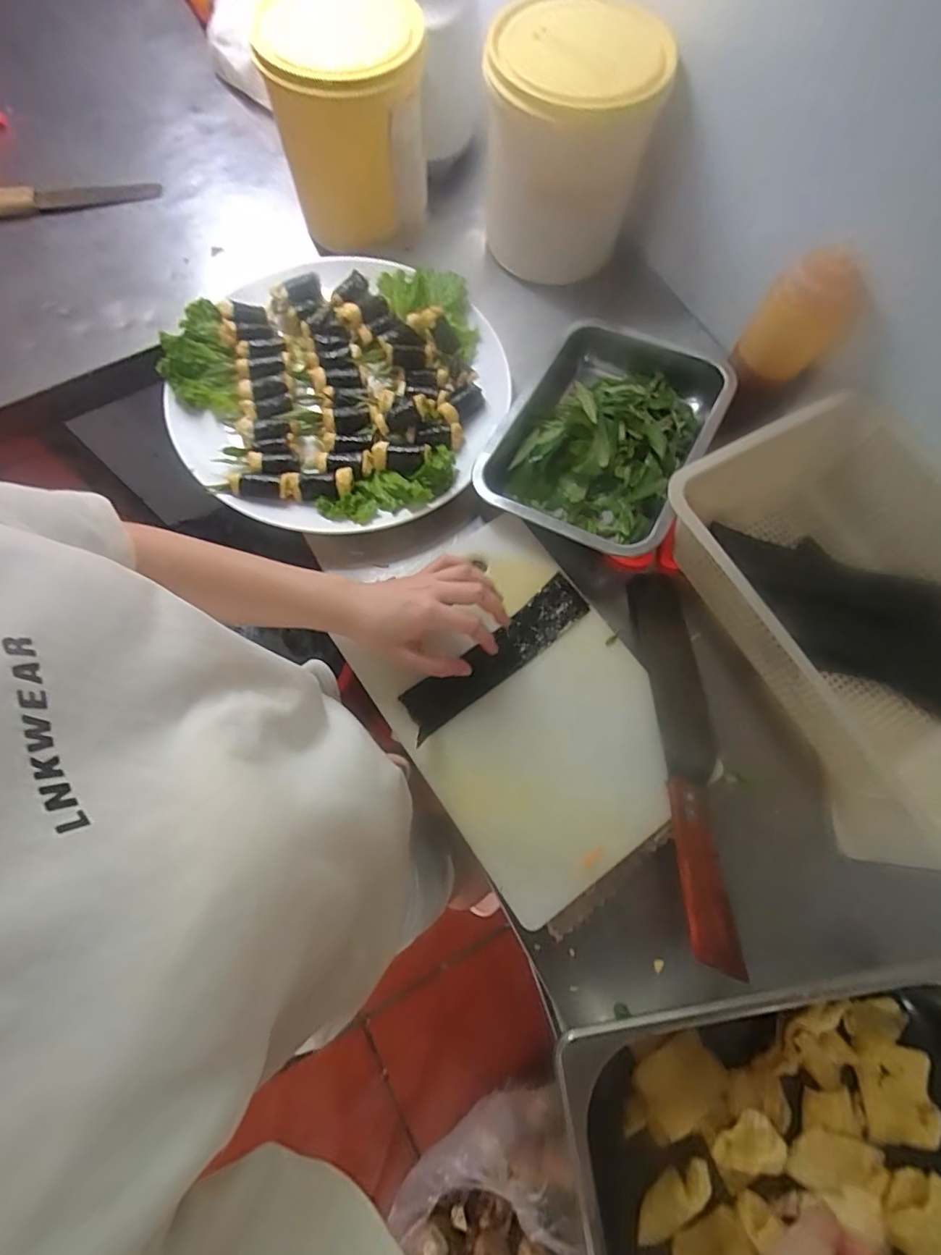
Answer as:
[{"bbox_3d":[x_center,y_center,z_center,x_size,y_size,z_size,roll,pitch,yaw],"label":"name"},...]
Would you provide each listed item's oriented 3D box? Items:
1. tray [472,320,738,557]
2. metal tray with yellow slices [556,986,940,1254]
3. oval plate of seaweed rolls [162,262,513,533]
[{"bbox_3d":[0.140,-0.201,0.569,0.191,0.055,0.275,29,73,8],"label":"tray"},{"bbox_3d":[0.243,0.388,0.365,0.341,0.079,0.259,-8,72,-5],"label":"metal tray with yellow slices"},{"bbox_3d":[-0.136,-0.253,0.571,0.333,0.051,0.336,19,72,4],"label":"oval plate of seaweed rolls"}]

